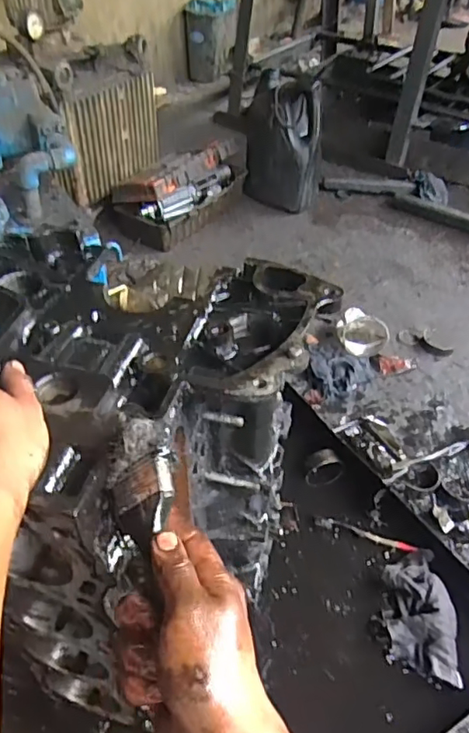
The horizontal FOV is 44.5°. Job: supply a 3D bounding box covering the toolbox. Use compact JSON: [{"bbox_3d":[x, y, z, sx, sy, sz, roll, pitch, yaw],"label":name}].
[{"bbox_3d":[-0.129,-0.502,1.569,0.175,0.172,0.420,24,48,24],"label":"toolbox"}]

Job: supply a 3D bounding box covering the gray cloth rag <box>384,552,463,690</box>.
[{"bbox_3d":[0.253,0.333,0.789,0.091,0.045,0.181,4,44,1],"label":"gray cloth rag"}]

